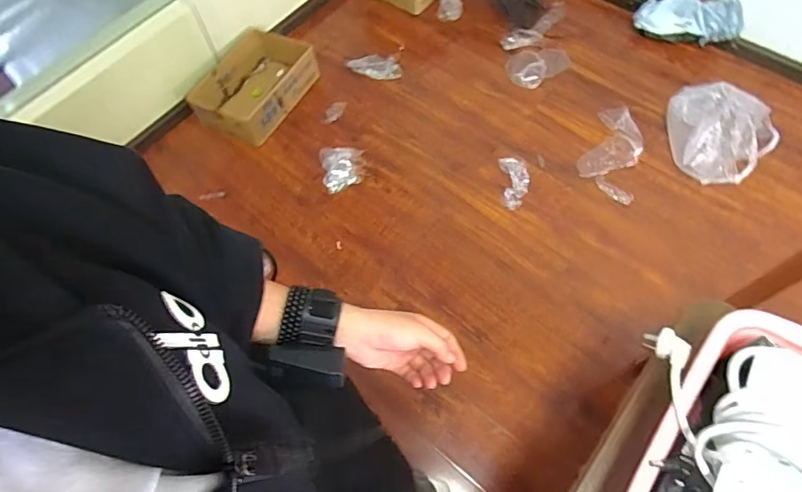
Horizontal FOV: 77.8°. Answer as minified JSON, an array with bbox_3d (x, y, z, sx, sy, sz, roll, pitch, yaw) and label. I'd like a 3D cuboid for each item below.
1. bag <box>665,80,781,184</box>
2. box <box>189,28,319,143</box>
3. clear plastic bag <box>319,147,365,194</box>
[{"bbox_3d":[1.007,-0.386,1.550,0.354,0.169,0.309,-42,71,-15],"label":"bag"},{"bbox_3d":[-0.489,-0.540,1.692,0.271,0.147,0.414,33,70,17],"label":"box"},{"bbox_3d":[-0.189,-0.251,1.602,0.133,0.052,0.147,-10,66,-2],"label":"clear plastic bag"}]

